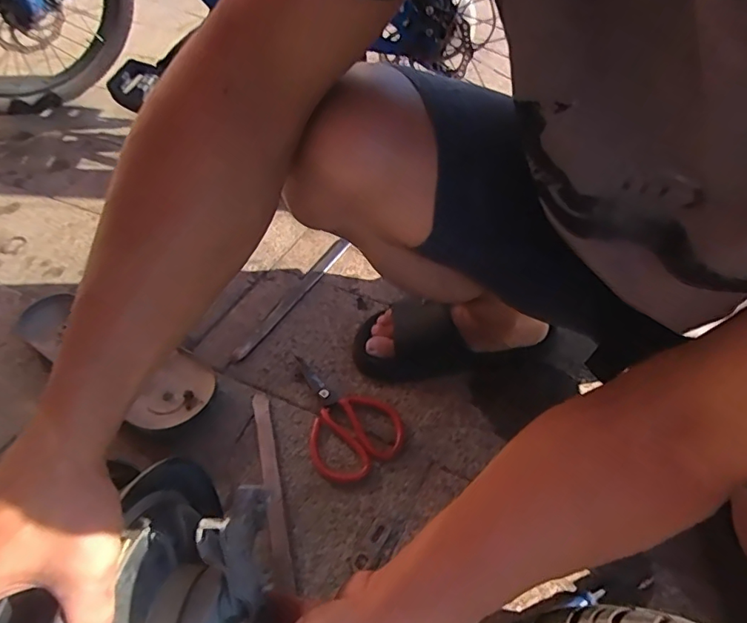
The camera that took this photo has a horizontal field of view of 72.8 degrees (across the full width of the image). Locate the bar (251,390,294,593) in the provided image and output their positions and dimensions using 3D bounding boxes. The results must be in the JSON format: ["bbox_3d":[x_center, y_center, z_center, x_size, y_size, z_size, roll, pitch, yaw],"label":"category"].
[{"bbox_3d":[-0.115,0.188,0.569,0.020,0.006,0.231,-13,49,-8],"label":"bar"}]

